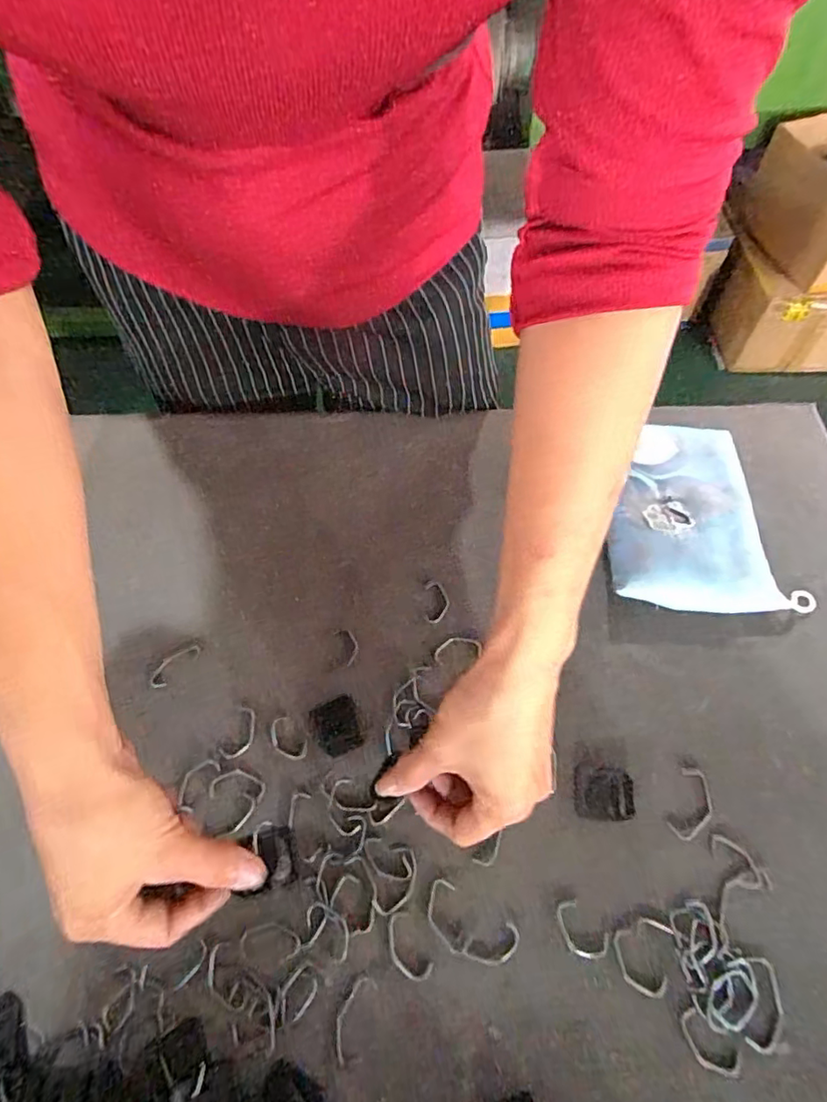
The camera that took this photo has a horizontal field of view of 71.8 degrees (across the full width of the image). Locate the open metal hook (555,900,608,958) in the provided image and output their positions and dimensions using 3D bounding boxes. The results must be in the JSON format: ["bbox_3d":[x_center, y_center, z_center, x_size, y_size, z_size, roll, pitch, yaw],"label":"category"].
[{"bbox_3d":[0.092,0.212,0.318,0.032,0.004,0.020,39,67,21],"label":"open metal hook"}]

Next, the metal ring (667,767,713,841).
[{"bbox_3d":[0.172,0.155,0.350,0.023,0.004,0.043,24,63,14],"label":"metal ring"}]

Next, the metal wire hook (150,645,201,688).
[{"bbox_3d":[-0.169,0.079,0.402,0.016,0.004,0.039,34,66,19],"label":"metal wire hook"}]

